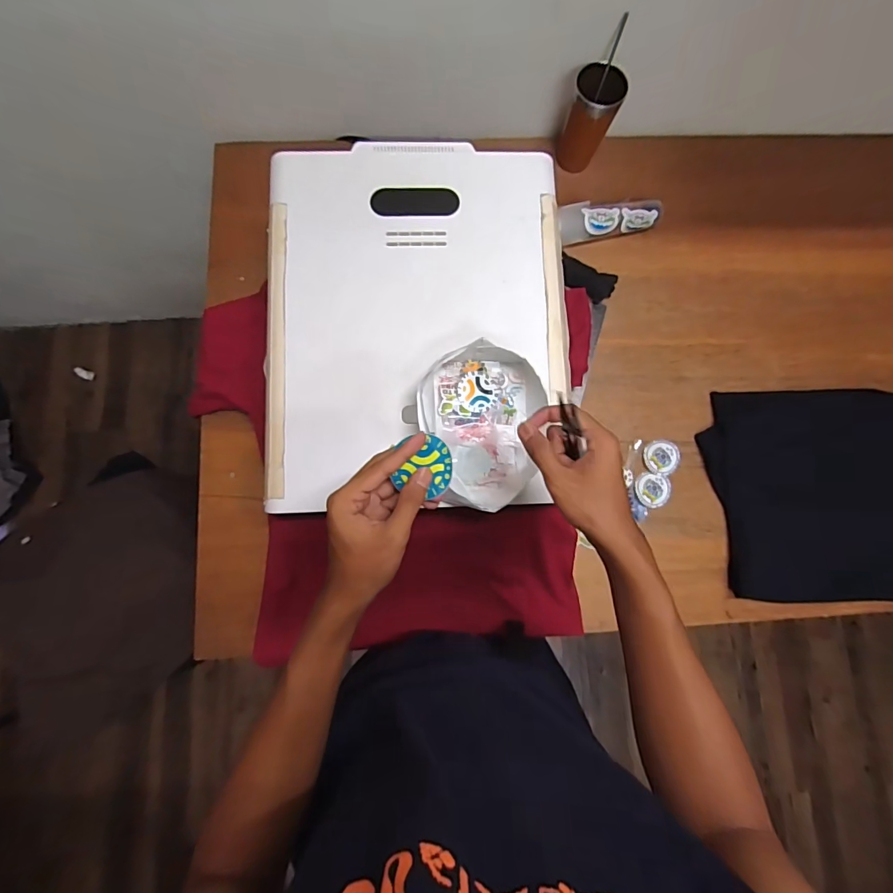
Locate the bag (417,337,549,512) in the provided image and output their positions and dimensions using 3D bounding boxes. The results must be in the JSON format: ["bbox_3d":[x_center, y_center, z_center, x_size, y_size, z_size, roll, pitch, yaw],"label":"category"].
[{"bbox_3d":[0.049,-0.024,0.553,0.158,0.053,0.198,-5,81,-3],"label":"bag"}]

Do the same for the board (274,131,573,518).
[{"bbox_3d":[-0.039,-0.179,0.595,0.392,0.028,0.503,-1,81,-2],"label":"board"}]

